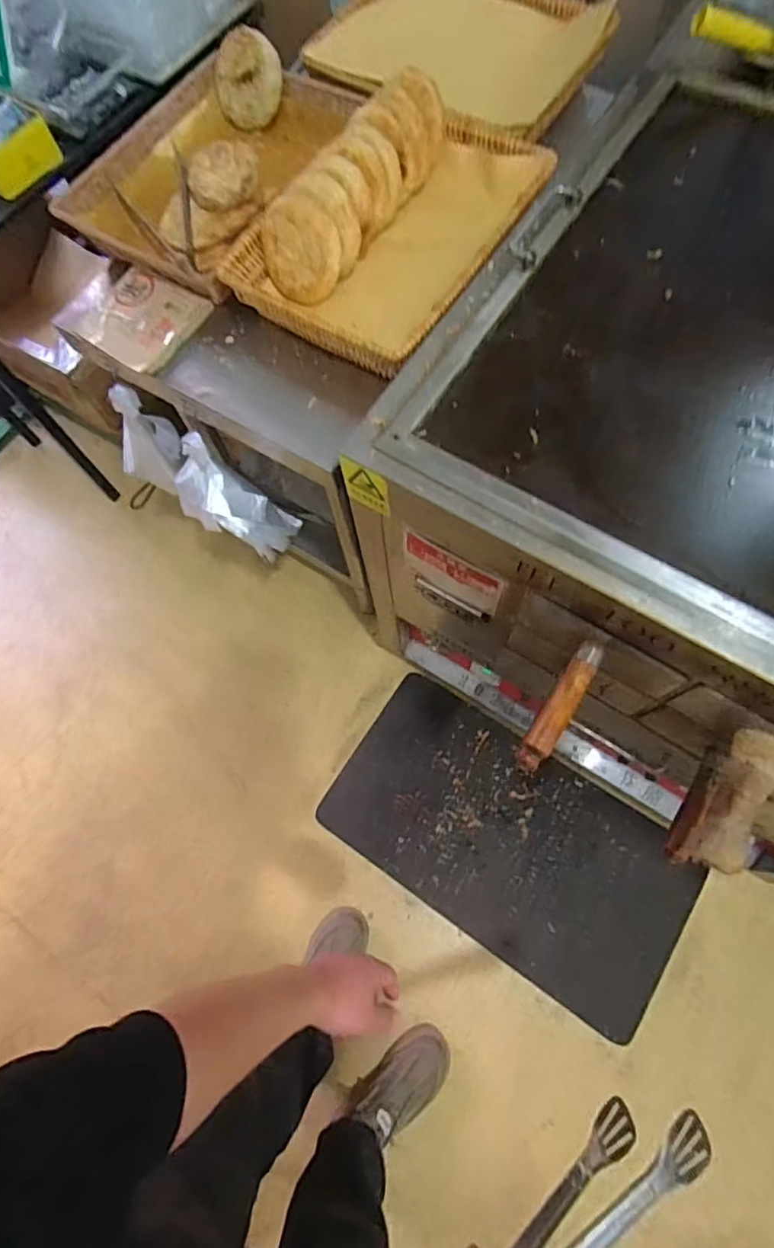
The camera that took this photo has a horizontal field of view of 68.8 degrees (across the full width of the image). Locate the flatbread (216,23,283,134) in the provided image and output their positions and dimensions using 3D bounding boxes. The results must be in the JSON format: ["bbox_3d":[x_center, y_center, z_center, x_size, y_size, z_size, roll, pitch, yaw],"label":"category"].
[{"bbox_3d":[-0.211,-0.816,0.850,0.113,0.110,0.019,13,33,17],"label":"flatbread"}]

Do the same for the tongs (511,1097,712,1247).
[{"bbox_3d":[0.147,0.519,0.475,0.320,0.110,0.037,-10,62,-34],"label":"tongs"}]

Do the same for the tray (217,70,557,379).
[{"bbox_3d":[0.005,-0.524,0.750,0.295,0.124,0.389,32,76,14],"label":"tray"}]

